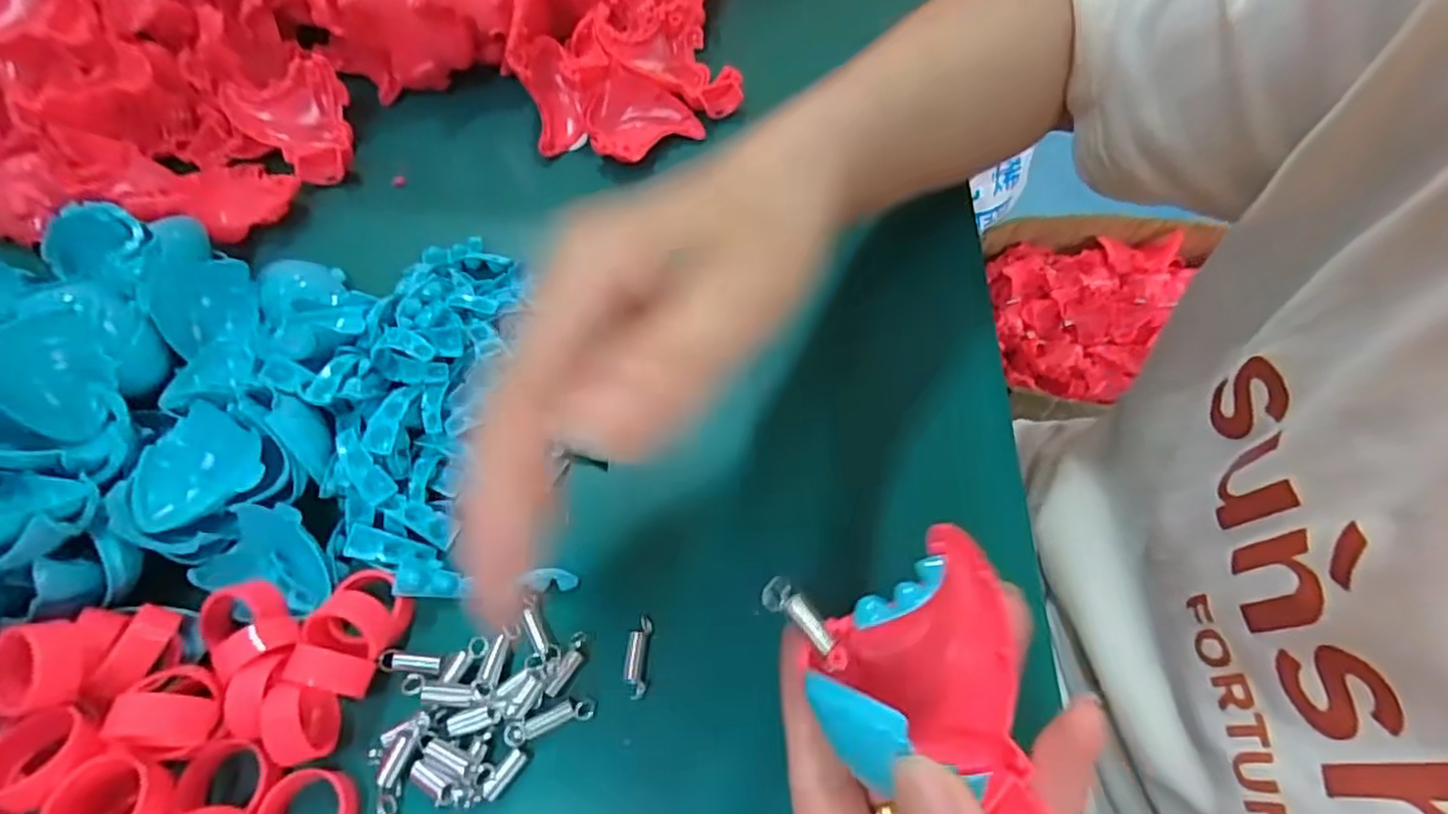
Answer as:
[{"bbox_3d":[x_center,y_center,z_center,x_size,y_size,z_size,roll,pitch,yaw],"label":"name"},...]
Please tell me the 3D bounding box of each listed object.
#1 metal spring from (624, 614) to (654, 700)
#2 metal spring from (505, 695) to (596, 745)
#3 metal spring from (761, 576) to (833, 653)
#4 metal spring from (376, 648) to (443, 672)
[{"bbox_3d":[-0.029,0.085,0.228,0.008,0.004,0.026,4,61,2],"label":"metal spring"},{"bbox_3d":[-0.057,0.102,0.219,0.028,0.006,0.008,-17,62,-10],"label":"metal spring"},{"bbox_3d":[0.020,0.055,0.178,0.023,0.004,0.009,40,68,20],"label":"metal spring"},{"bbox_3d":[-0.107,0.086,0.228,0.023,0.005,0.007,3,61,2],"label":"metal spring"}]

